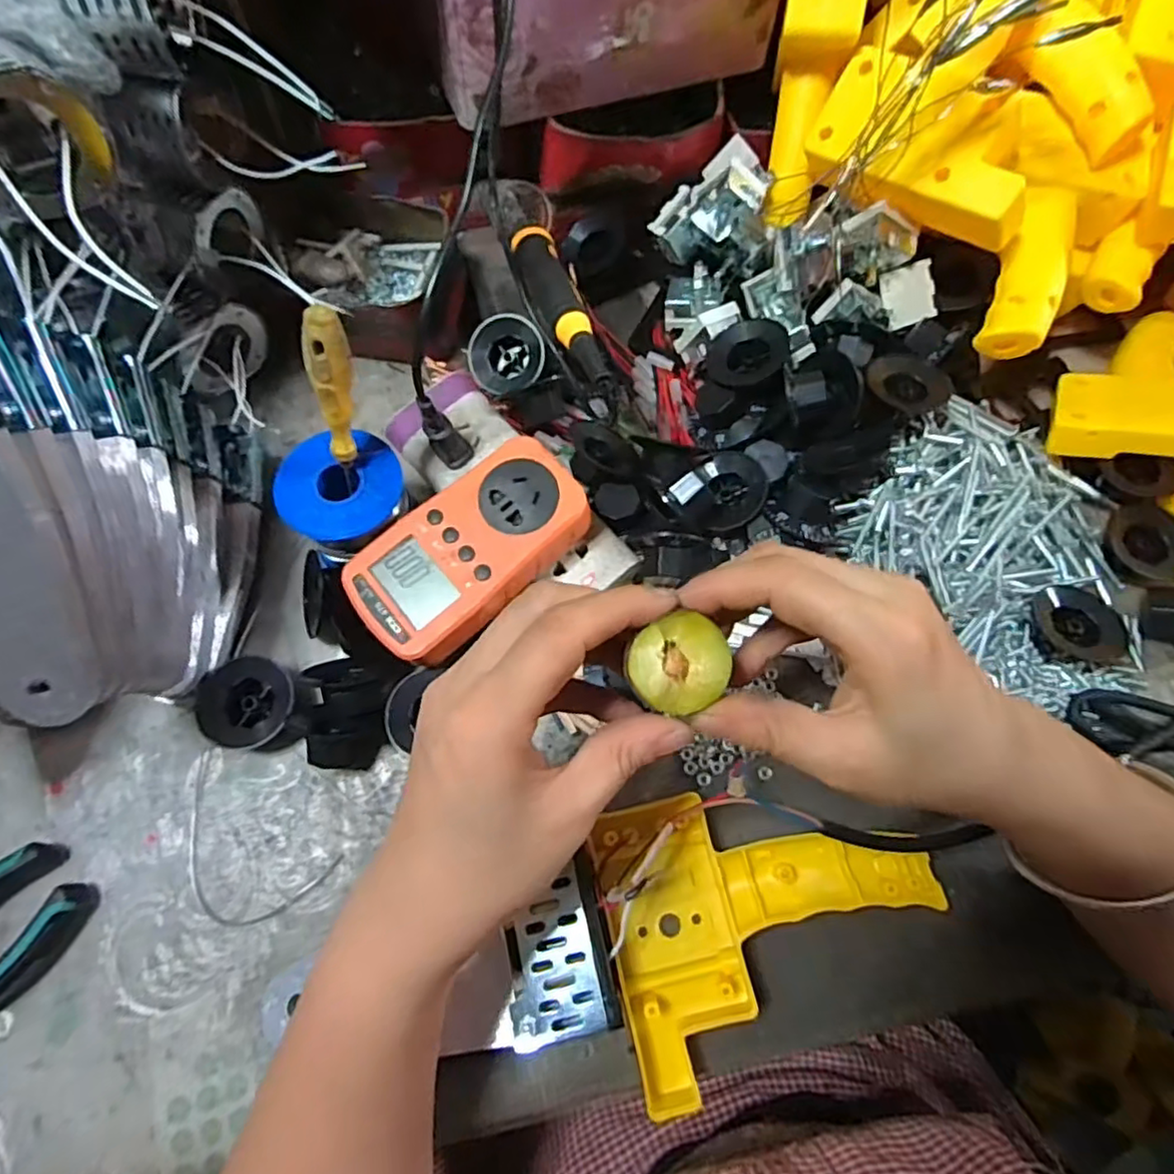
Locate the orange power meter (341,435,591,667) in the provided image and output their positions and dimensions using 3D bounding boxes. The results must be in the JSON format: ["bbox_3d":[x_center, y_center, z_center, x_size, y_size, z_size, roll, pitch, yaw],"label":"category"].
[{"bbox_3d":[-0.063,-0.019,0.351,0.072,0.046,0.127,43,75,13],"label":"orange power meter"}]

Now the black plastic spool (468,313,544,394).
[{"bbox_3d":[-0.054,-0.153,0.433,0.049,0.023,0.049,-8,98,-7],"label":"black plastic spool"}]

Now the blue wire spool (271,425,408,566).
[{"bbox_3d":[-0.132,-0.049,0.363,0.063,0.043,0.061,0,70,-1],"label":"blue wire spool"}]

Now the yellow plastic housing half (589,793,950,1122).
[{"bbox_3d":[0.087,0.159,0.313,0.149,0.035,0.124,-12,71,-5],"label":"yellow plastic housing half"}]

